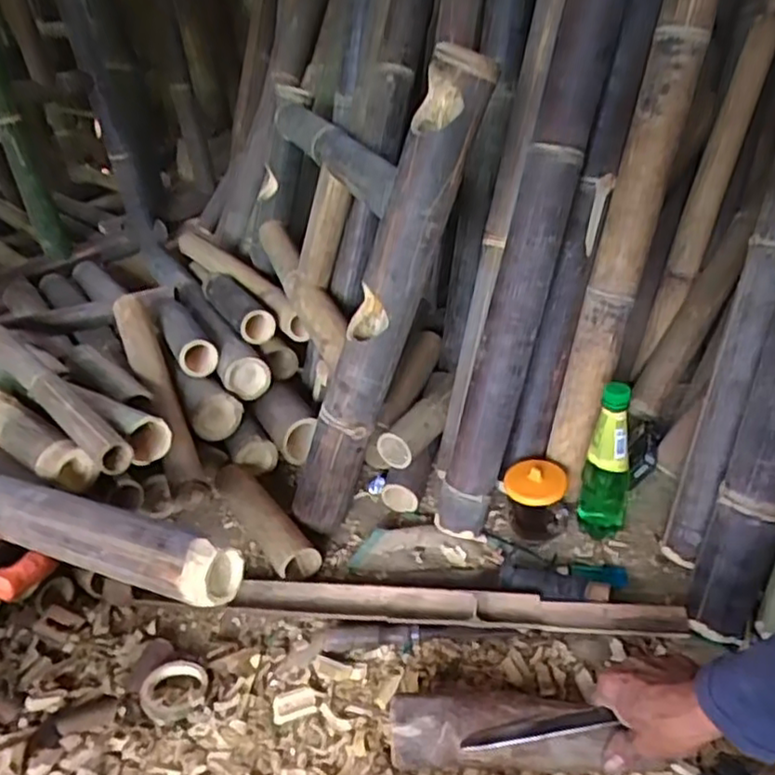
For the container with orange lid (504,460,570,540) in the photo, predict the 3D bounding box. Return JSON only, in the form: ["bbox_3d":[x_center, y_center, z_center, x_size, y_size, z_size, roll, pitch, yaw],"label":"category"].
[{"bbox_3d":[0.194,0.149,0.895,0.078,0.096,0.071,2,34,14],"label":"container with orange lid"}]

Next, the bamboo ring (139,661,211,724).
[{"bbox_3d":[-0.238,0.341,0.767,0.075,0.017,0.072,-5,32,3],"label":"bamboo ring"}]

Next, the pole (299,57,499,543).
[{"bbox_3d":[-0.013,-0.089,0.842,0.067,0.618,0.078,6,27,-29],"label":"pole"}]

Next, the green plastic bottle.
[{"bbox_3d":[0.275,0.088,0.859,0.059,0.227,0.072,8,36,23],"label":"green plastic bottle"}]

